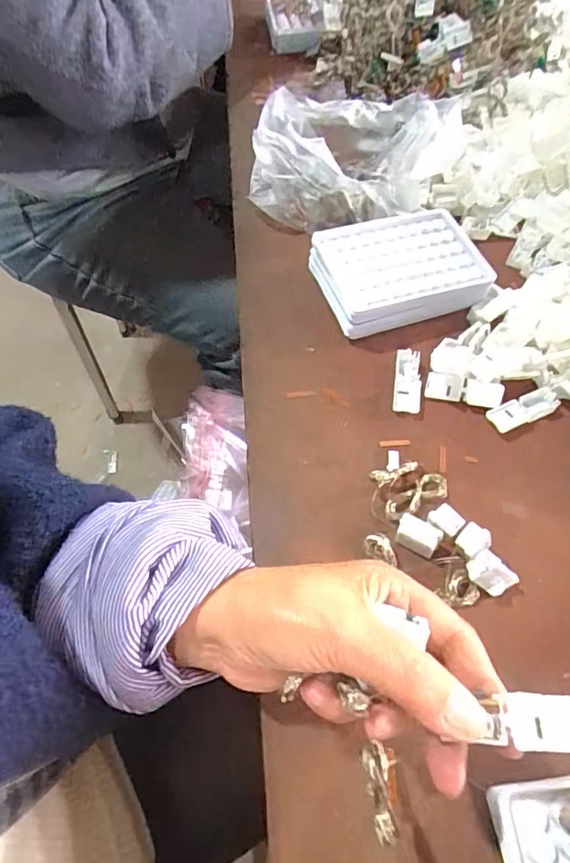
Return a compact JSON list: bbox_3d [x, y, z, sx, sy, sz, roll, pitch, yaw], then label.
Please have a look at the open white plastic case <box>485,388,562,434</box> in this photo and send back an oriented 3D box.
[{"bbox_3d":[0.181,-0.016,0.376,0.056,0.009,0.020,-23,61,-12],"label":"open white plastic case"}]

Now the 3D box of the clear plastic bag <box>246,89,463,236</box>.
[{"bbox_3d":[0.069,-0.273,0.487,0.176,0.070,0.151,16,61,10],"label":"clear plastic bag"}]

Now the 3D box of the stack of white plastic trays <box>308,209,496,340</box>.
[{"bbox_3d":[0.098,-0.138,0.429,0.147,0.040,0.102,-17,60,-9],"label":"stack of white plastic trays"}]

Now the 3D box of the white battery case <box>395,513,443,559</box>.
[{"bbox_3d":[0.085,0.067,0.318,0.027,0.016,0.015,34,64,20],"label":"white battery case"}]

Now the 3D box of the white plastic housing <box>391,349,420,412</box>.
[{"bbox_3d":[0.097,-0.040,0.390,0.020,0.008,0.057,8,60,6],"label":"white plastic housing"}]

